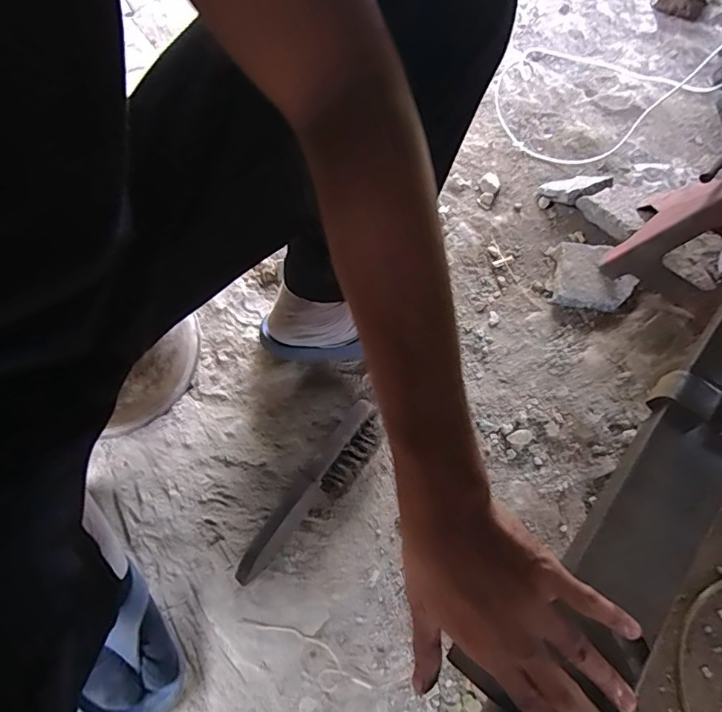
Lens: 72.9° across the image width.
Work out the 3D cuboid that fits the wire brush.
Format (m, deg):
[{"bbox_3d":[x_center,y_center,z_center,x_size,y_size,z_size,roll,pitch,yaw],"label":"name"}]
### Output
[{"bbox_3d":[-0.051,0.157,0.559,0.049,0.047,0.233,34,68,13],"label":"wire brush"}]

